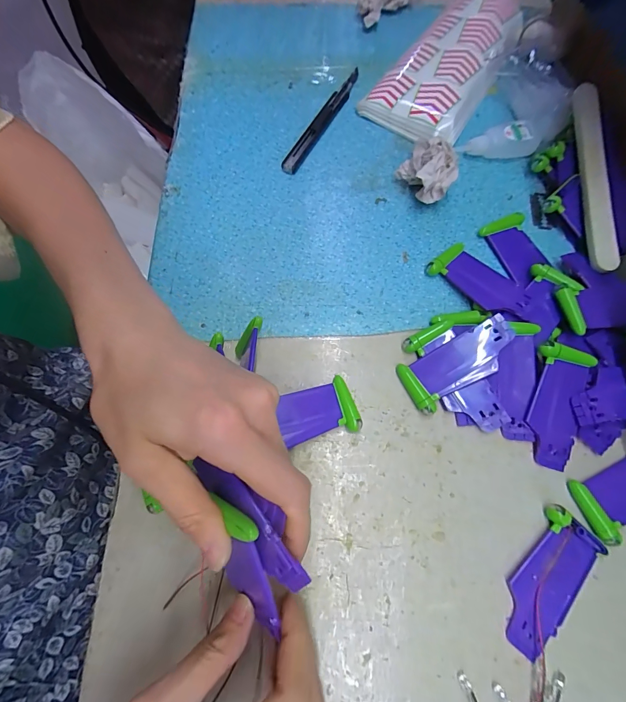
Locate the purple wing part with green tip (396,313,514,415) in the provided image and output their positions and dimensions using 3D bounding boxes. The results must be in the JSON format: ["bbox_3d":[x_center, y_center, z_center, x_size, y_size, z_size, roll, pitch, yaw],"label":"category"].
[{"bbox_3d":[0.112,0.008,0.268,0.090,0.008,0.039,-35,74,3],"label":"purple wing part with green tip"}]

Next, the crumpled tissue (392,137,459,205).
[{"bbox_3d":[0.107,-0.163,0.318,0.049,0.044,0.051,-12,71,-4],"label":"crumpled tissue"}]

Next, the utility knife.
[{"bbox_3d":[0.010,-0.240,0.361,0.018,0.008,0.147,26,73,9],"label":"utility knife"}]

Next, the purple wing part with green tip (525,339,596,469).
[{"bbox_3d":[0.182,0.041,0.259,0.040,0.007,0.090,13,84,5],"label":"purple wing part with green tip"}]

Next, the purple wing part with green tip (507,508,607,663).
[{"bbox_3d":[0.155,0.152,0.230,0.039,0.009,0.088,40,75,13],"label":"purple wing part with green tip"}]

